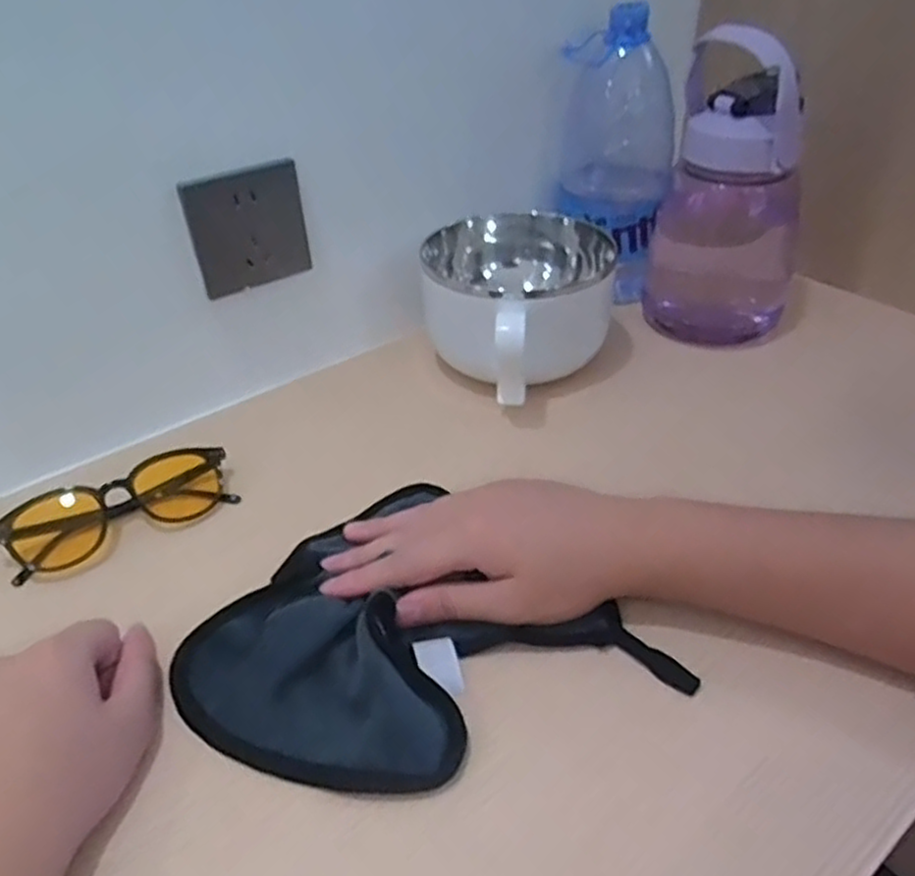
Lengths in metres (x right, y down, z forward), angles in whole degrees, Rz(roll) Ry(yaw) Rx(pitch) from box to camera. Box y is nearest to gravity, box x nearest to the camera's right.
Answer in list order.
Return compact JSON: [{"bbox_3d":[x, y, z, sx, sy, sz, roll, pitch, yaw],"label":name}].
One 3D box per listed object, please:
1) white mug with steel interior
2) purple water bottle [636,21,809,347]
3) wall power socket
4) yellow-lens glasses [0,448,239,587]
[{"bbox_3d":[0.056,-0.110,0.571,0.143,0.086,0.130,-24,43,-25],"label":"white mug with steel interior"},{"bbox_3d":[0.230,-0.197,0.601,0.122,0.256,0.119,14,41,21],"label":"purple water bottle"},{"bbox_3d":[-0.149,-0.150,0.516,0.082,0.081,0.012,-23,42,-24],"label":"wall power socket"},{"bbox_3d":[-0.218,0.048,0.468,0.137,0.045,0.048,-27,44,-27],"label":"yellow-lens glasses"}]

